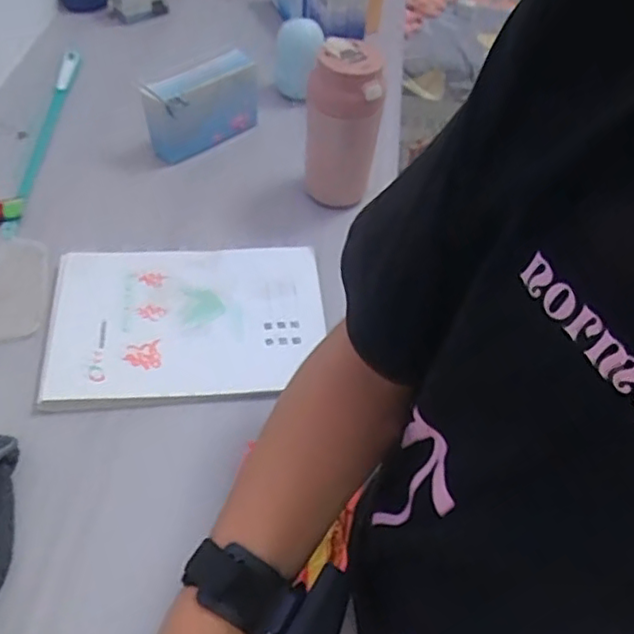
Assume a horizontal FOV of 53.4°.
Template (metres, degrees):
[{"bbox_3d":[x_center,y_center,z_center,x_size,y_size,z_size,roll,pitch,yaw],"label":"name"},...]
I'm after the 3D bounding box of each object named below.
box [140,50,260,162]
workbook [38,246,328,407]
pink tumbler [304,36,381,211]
[{"bbox_3d":[-0.144,-0.261,0.774,0.151,0.092,0.045,-32,60,-26],"label":"box"},{"bbox_3d":[-0.123,-0.002,0.607,0.253,0.008,0.172,-4,52,-7],"label":"workbook"},{"bbox_3d":[0.027,-0.206,0.690,0.074,0.159,0.087,5,52,0],"label":"pink tumbler"}]

